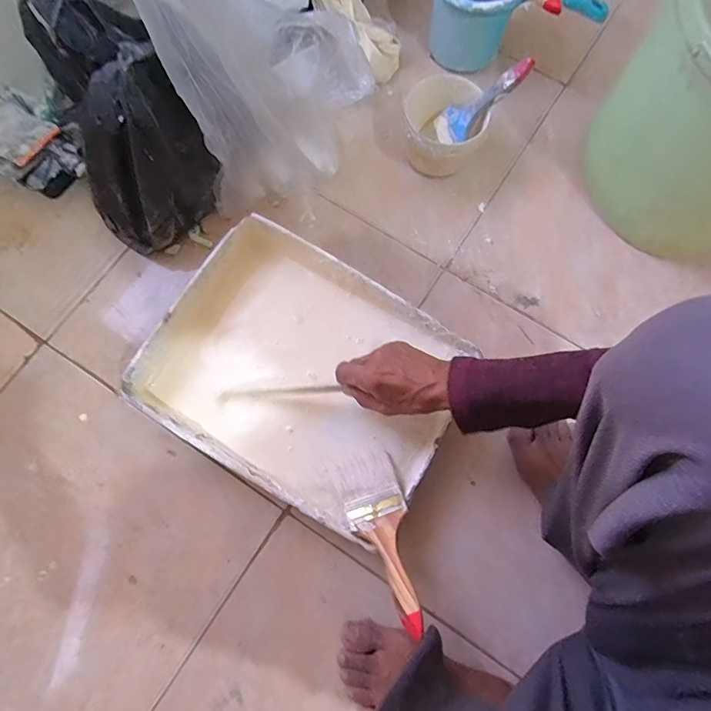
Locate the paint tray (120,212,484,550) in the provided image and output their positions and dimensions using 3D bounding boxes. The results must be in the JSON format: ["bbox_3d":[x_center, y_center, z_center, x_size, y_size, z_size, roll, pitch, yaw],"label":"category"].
[{"bbox_3d":[-0.057,0.023,0.549,0.347,0.080,0.272,30,77,7],"label":"paint tray"}]

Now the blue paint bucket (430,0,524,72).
[{"bbox_3d":[0.172,-0.528,0.678,0.124,0.132,0.135,0,75,-1],"label":"blue paint bucket"}]

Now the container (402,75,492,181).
[{"bbox_3d":[0.123,-0.319,0.628,0.114,0.085,0.122,20,76,4],"label":"container"}]

